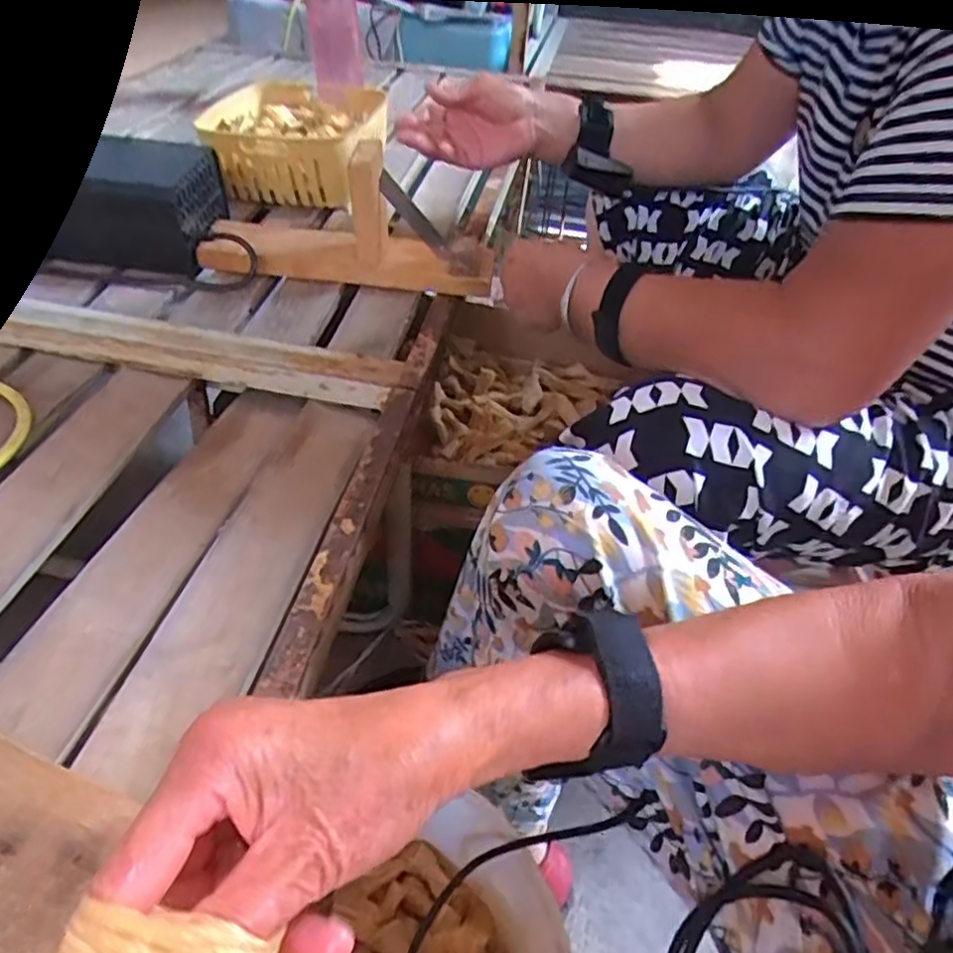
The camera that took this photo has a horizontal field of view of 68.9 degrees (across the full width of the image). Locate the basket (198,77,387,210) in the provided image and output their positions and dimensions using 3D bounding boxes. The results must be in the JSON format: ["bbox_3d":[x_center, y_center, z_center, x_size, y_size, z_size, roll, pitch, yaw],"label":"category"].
[{"bbox_3d":[-0.201,-0.370,0.791,0.157,0.099,0.151,12,42,7],"label":"basket"}]

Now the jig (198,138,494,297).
[{"bbox_3d":[-0.120,-0.234,0.636,0.270,0.137,0.050,6,41,-2],"label":"jig"}]

